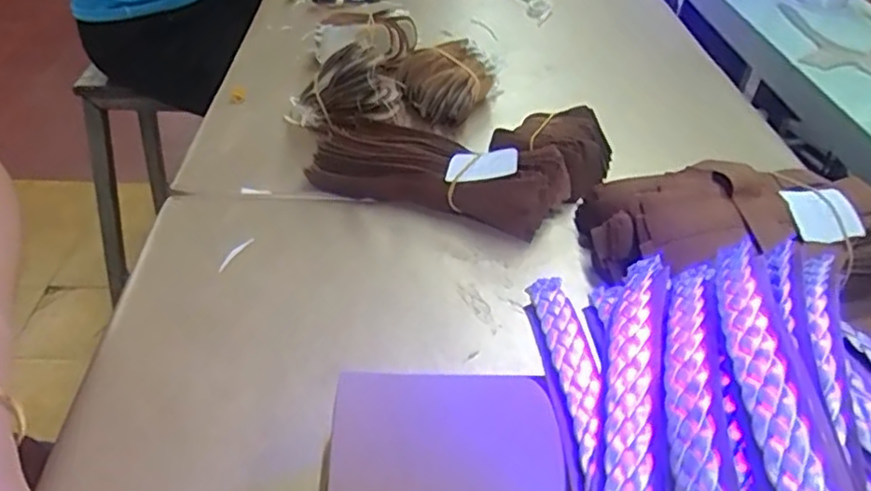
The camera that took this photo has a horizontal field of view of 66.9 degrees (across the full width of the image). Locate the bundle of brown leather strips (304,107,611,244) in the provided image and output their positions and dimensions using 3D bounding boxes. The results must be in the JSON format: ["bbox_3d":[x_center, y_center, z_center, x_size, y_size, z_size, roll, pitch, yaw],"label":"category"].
[{"bbox_3d":[0.021,-0.071,0.517,0.216,0.049,0.115,15,40,12],"label":"bundle of brown leather strips"}]

